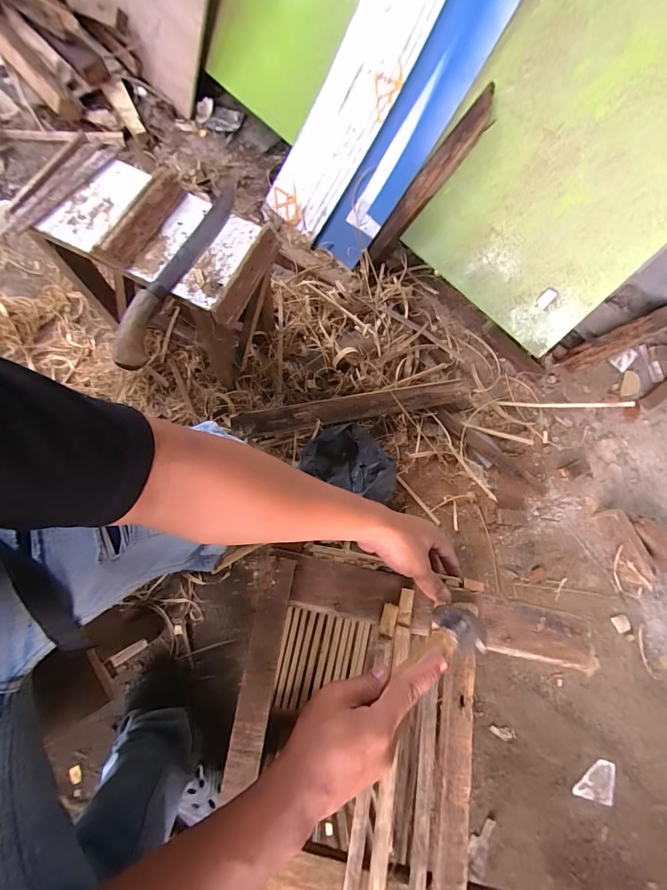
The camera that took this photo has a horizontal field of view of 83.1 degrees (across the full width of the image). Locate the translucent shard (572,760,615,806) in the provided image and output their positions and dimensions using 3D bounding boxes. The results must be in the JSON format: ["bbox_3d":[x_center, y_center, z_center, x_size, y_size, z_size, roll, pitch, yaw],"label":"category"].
[{"bbox_3d":[0.507,0.648,0.729,0.077,0.008,0.069,14,75,-2],"label":"translucent shard"}]

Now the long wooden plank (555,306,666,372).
[{"bbox_3d":[0.740,-0.270,0.966,0.413,0.059,0.063,-24,78,-10],"label":"long wooden plank"}]

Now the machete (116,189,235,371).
[{"bbox_3d":[-0.238,-0.264,0.571,0.049,0.021,0.350,20,75,0],"label":"machete"}]

